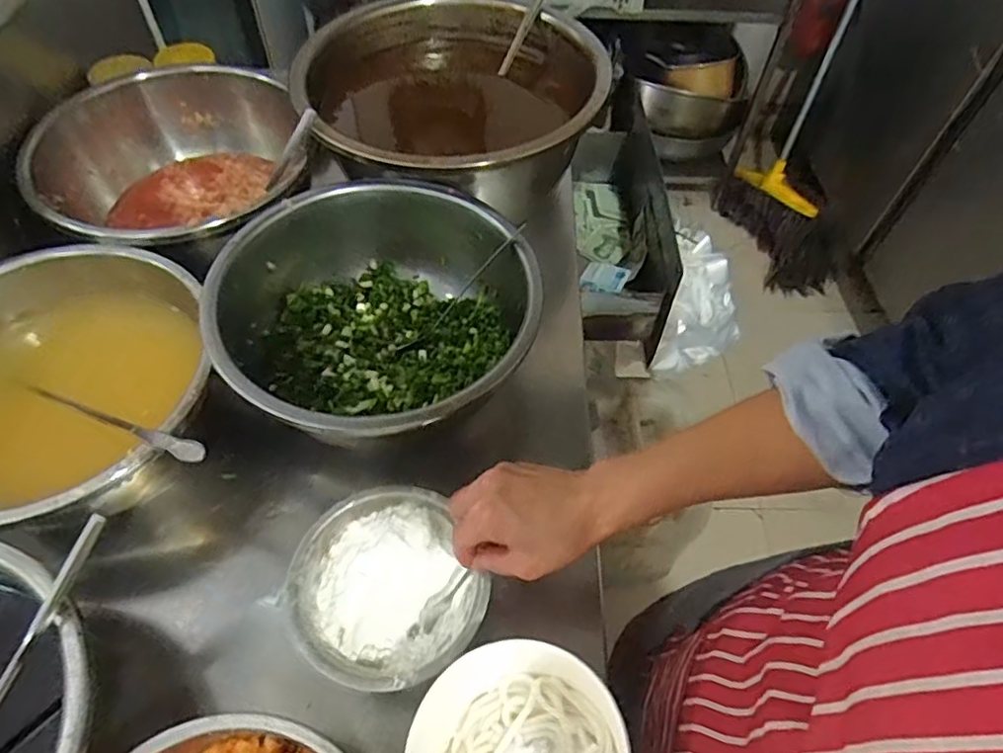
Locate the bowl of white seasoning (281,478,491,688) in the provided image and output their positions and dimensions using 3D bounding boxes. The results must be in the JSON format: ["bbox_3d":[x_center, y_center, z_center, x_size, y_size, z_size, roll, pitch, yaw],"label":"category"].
[{"bbox_3d":[-0.090,0.167,0.482,0.132,0.058,0.144,1,56,-2],"label":"bowl of white seasoning"}]

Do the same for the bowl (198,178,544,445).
[{"bbox_3d":[-0.129,-0.056,0.590,0.275,0.113,0.282,1,56,-2],"label":"bowl"}]

